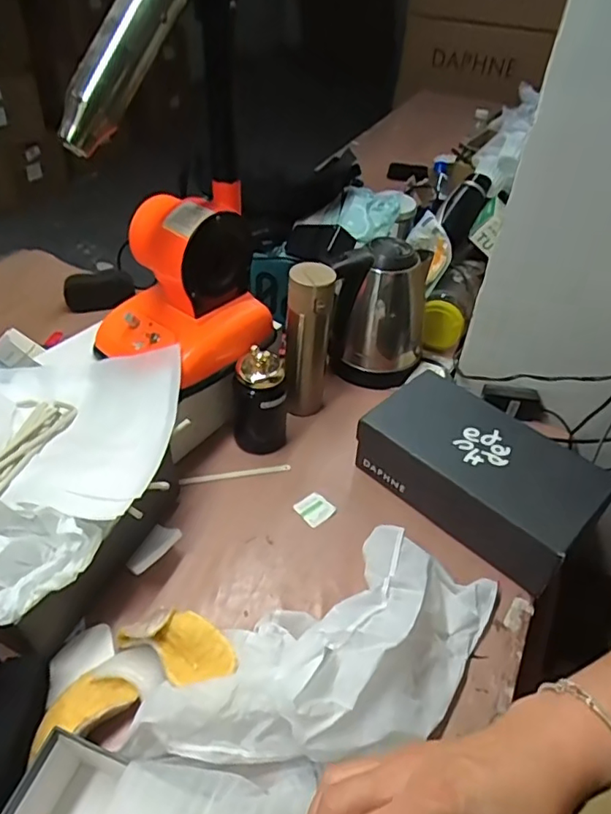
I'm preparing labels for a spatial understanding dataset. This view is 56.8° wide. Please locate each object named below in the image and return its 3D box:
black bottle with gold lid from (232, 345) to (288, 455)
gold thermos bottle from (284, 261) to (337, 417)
[{"bbox_3d":[-0.064,-0.009,0.804,0.080,0.160,0.072,0,42,-5],"label":"black bottle with gold lid"},{"bbox_3d":[0.003,-0.092,0.835,0.064,0.236,0.059,4,42,-1],"label":"gold thermos bottle"}]

